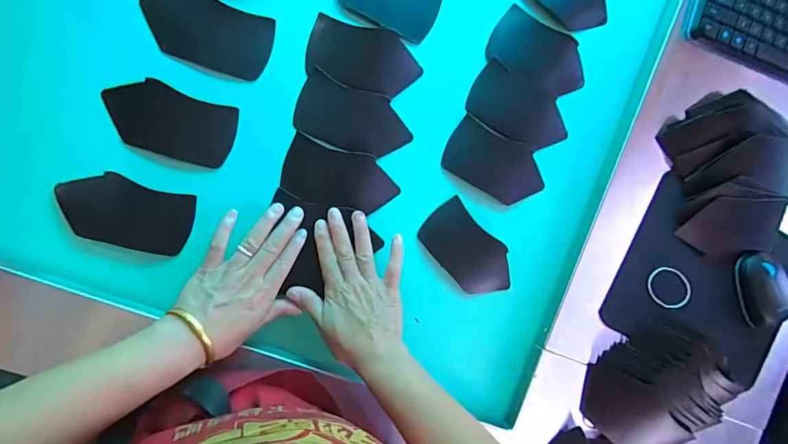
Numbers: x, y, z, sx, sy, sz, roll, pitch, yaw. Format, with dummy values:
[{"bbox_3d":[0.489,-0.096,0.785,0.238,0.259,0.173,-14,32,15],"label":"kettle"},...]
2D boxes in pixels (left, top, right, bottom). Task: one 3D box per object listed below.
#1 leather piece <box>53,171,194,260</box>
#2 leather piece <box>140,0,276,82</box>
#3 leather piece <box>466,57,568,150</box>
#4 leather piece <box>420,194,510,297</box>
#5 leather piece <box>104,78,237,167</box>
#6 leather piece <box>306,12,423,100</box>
[{"bbox_3d":[-0.282,-0.008,0.438,0.128,0.005,0.073,17,98,-9],"label":"leather piece"},{"bbox_3d":[-0.195,-0.200,0.437,0.126,0.005,0.070,18,94,-12],"label":"leather piece"},{"bbox_3d":[0.152,-0.133,0.501,0.126,0.015,0.073,30,88,-9],"label":"leather piece"},{"bbox_3d":[0.091,0.037,0.498,0.066,0.010,0.126,-44,98,-4],"label":"leather piece"},{"bbox_3d":[-0.236,-0.105,0.435,0.128,0.015,0.069,18,90,-9],"label":"leather piece"},{"bbox_3d":[-0.033,-0.183,0.465,0.124,0.017,0.067,13,90,-9],"label":"leather piece"}]

